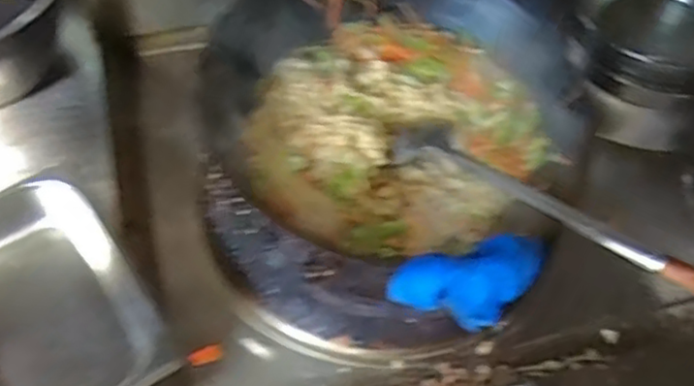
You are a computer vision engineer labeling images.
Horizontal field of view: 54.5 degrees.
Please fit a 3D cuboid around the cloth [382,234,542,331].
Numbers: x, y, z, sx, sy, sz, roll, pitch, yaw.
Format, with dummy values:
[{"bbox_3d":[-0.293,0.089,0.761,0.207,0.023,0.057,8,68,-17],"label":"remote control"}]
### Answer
[{"bbox_3d":[0.134,0.094,0.705,0.184,0.095,0.061,-17,56,-17],"label":"cloth"}]

